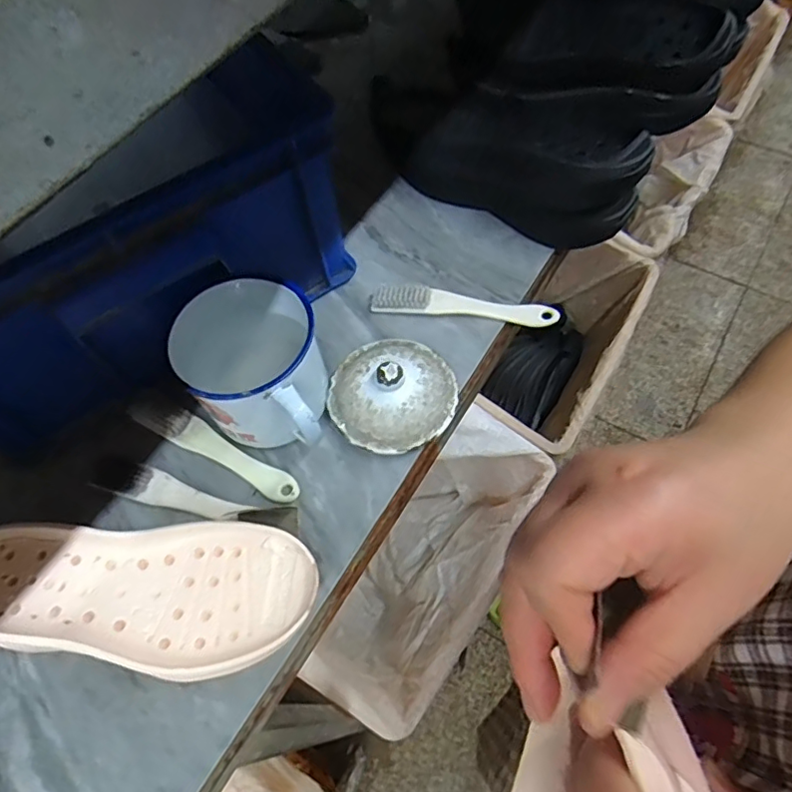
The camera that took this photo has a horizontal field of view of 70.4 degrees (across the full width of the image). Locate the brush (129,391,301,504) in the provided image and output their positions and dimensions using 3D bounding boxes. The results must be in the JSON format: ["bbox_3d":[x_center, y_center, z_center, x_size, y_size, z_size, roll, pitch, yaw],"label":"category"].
[{"bbox_3d":[-0.143,0.039,0.442,0.153,0.021,0.026,25,66,17],"label":"brush"}]

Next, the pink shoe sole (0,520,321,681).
[{"bbox_3d":[-0.179,0.137,0.384,0.255,0.040,0.097,-2,61,3],"label":"pink shoe sole"}]

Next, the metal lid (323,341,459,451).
[{"bbox_3d":[-0.003,-0.006,0.444,0.097,0.047,0.097,-2,61,3],"label":"metal lid"}]

